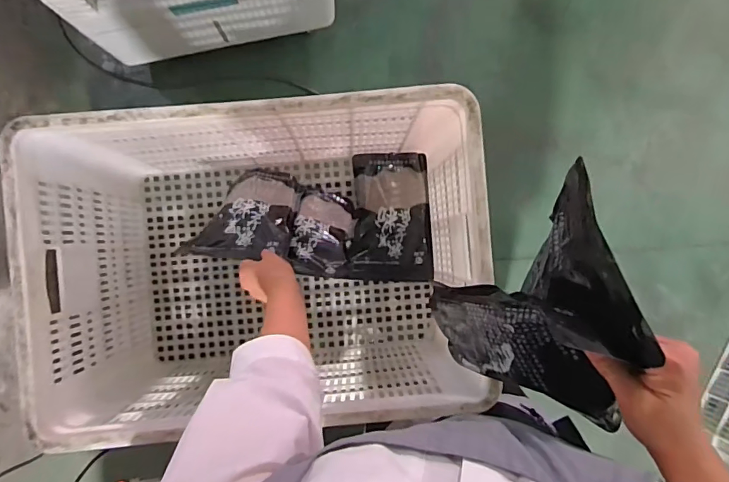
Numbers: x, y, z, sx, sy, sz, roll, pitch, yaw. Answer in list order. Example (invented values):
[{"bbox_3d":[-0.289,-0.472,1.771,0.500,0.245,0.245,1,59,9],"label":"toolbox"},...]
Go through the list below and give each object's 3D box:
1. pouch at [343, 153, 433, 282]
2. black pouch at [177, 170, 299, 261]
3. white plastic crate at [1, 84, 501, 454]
[{"bbox_3d":[0.053,-0.044,0.934,0.165,0.052,0.246,1,89,-2],"label":"pouch"},{"bbox_3d":[-0.198,-0.053,0.845,0.157,0.242,0.031,4,129,5],"label":"black pouch"},{"bbox_3d":[-0.143,0.033,0.780,0.589,0.359,0.416,-6,89,-2],"label":"white plastic crate"}]

